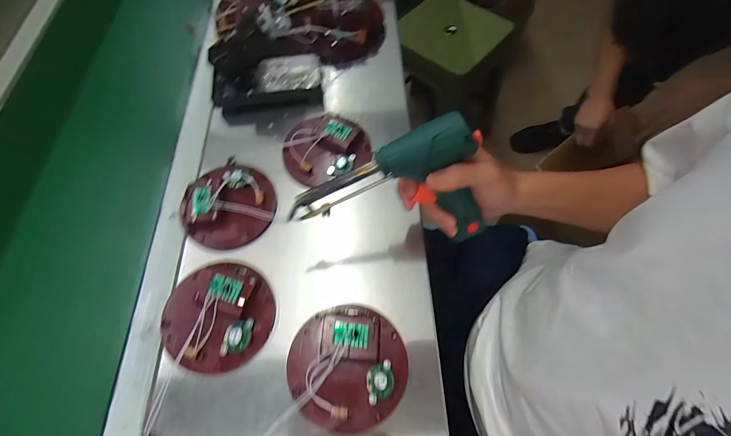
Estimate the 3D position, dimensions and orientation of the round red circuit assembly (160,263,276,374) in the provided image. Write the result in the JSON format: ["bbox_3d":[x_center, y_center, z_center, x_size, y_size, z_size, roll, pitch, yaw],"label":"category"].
[{"bbox_3d":[-0.163,0.103,0.366,0.115,0.024,0.111,0,62,-1],"label":"round red circuit assembly"}]

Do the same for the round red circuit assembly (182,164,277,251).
[{"bbox_3d":[-0.175,-0.020,0.430,0.112,0.022,0.110,0,62,-1],"label":"round red circuit assembly"}]

